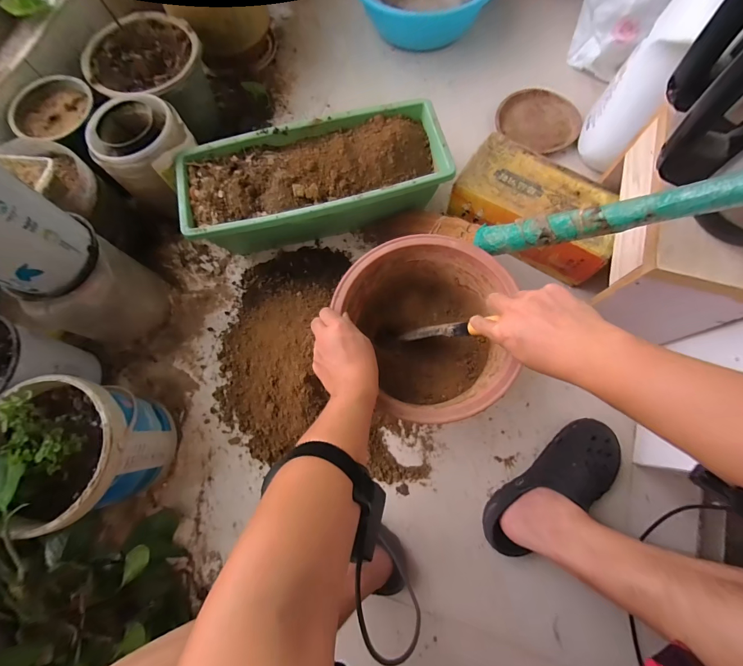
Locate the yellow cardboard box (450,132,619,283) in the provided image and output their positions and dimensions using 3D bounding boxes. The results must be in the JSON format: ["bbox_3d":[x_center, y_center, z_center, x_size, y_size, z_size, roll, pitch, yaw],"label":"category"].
[{"bbox_3d":[0.315,-0.243,0.650,0.288,0.101,0.154,31,78,10],"label":"yellow cardboard box"}]

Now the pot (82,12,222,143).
[{"bbox_3d":[-0.444,-0.521,0.730,0.209,0.185,0.205,-1,75,2],"label":"pot"}]

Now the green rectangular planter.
[{"bbox_3d":[-0.104,-0.282,0.663,0.470,0.152,0.199,-12,75,-1],"label":"green rectangular planter"}]

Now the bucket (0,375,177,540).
[{"bbox_3d":[-0.448,0.175,0.521,0.199,0.214,0.186,-1,75,2],"label":"bucket"}]

